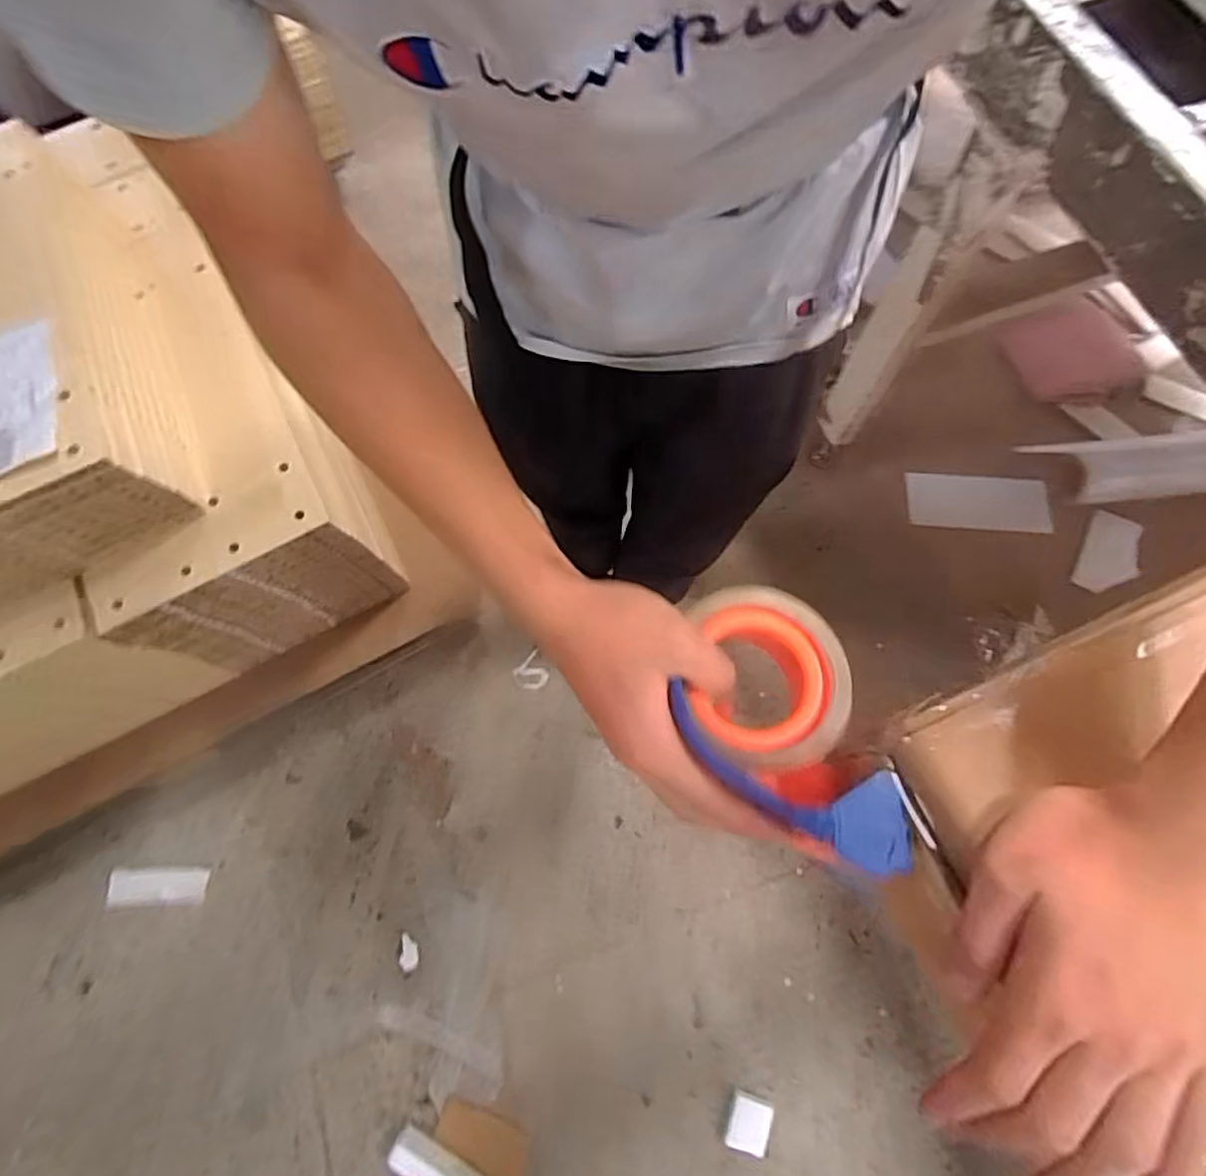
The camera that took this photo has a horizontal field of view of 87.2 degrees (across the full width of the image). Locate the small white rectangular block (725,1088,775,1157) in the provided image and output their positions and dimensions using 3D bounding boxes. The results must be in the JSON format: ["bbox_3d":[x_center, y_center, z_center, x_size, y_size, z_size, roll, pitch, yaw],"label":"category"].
[{"bbox_3d":[0.231,0.849,1.004,0.062,0.030,0.070,20,71,8],"label":"small white rectangular block"}]

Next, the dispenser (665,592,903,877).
[{"bbox_3d":[0.085,0.071,0.328,0.092,0.051,0.146,-12,70,-3],"label":"dispenser"}]

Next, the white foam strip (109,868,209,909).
[{"bbox_3d":[-0.801,0.536,1.136,0.170,0.024,0.062,-3,70,0],"label":"white foam strip"}]

